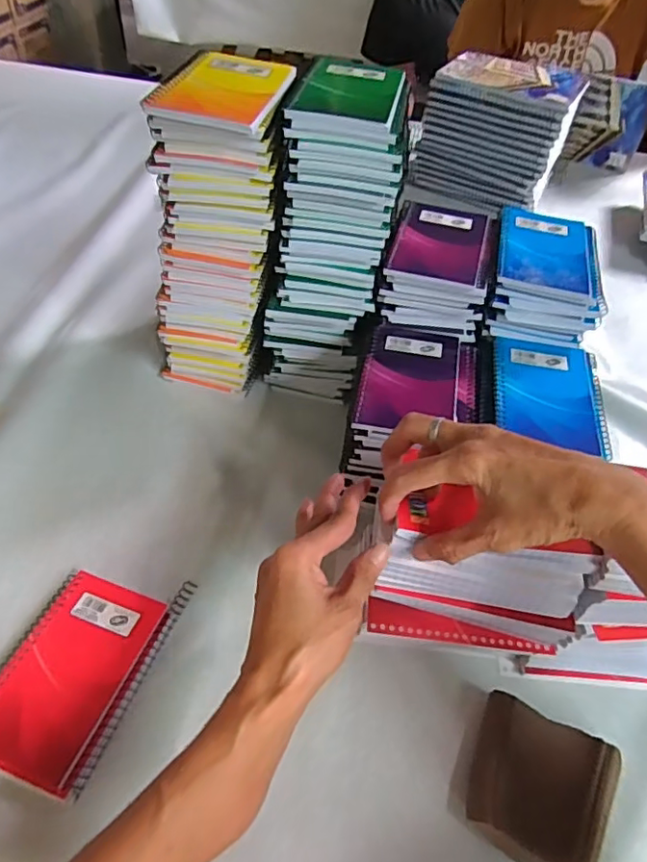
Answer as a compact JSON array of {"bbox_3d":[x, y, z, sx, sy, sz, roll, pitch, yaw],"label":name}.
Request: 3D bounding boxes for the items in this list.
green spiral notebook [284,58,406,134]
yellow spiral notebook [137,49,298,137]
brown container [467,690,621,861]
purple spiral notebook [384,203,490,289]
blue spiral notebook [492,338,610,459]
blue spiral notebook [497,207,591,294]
[{"bbox_3d":[0.021,-0.276,0.457,0.081,0.012,0.123,11,48,4],"label":"green spiral notebook"},{"bbox_3d":[-0.075,-0.263,0.433,0.083,0.014,0.116,11,48,4],"label":"yellow spiral notebook"},{"bbox_3d":[0.140,0.234,0.369,0.084,0.019,0.090,23,50,14],"label":"brown container"},{"bbox_3d":[0.112,-0.179,0.527,0.085,0.006,0.122,13,49,9],"label":"purple spiral notebook"},{"bbox_3d":[0.193,-0.036,0.483,0.092,0.008,0.123,11,48,4],"label":"blue spiral notebook"},{"bbox_3d":[0.206,-0.172,0.526,0.082,0.006,0.127,14,50,4],"label":"blue spiral notebook"}]

